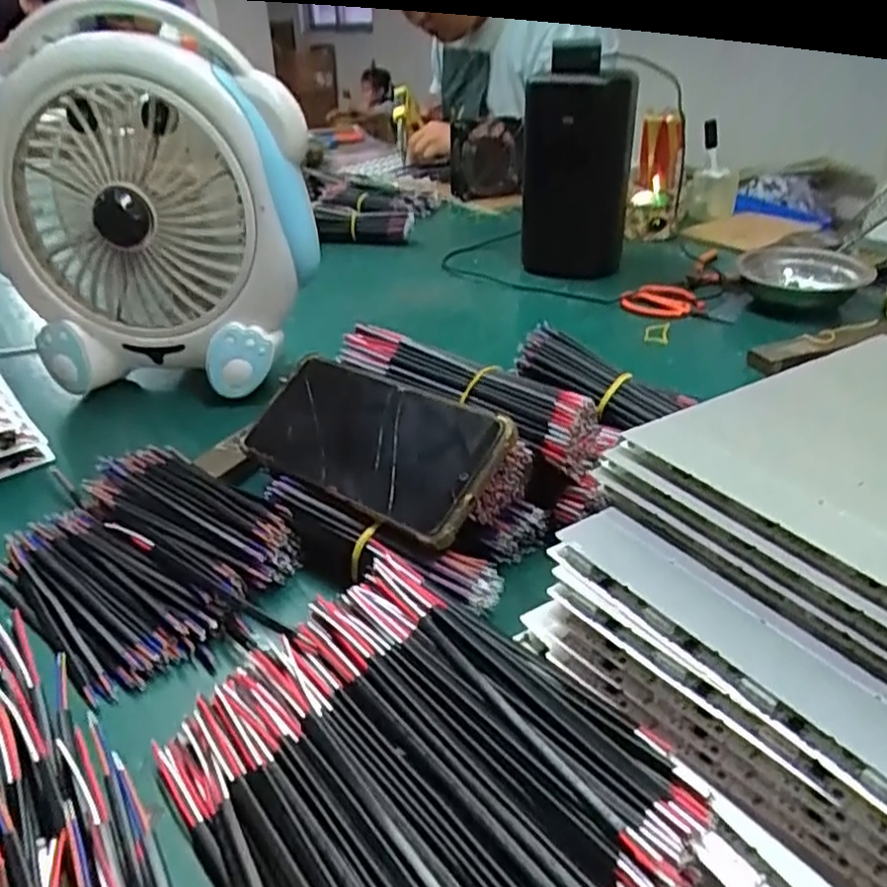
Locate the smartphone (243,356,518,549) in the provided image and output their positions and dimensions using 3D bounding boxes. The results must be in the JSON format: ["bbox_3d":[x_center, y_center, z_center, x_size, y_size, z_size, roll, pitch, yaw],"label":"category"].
[{"bbox_3d":[-0.044,-0.002,0.397,0.161,0.009,0.075,20,70,37],"label":"smartphone"}]

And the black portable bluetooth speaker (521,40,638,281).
[{"bbox_3d":[0.146,-0.298,0.790,0.114,0.254,0.051,7,53,14],"label":"black portable bluetooth speaker"}]

